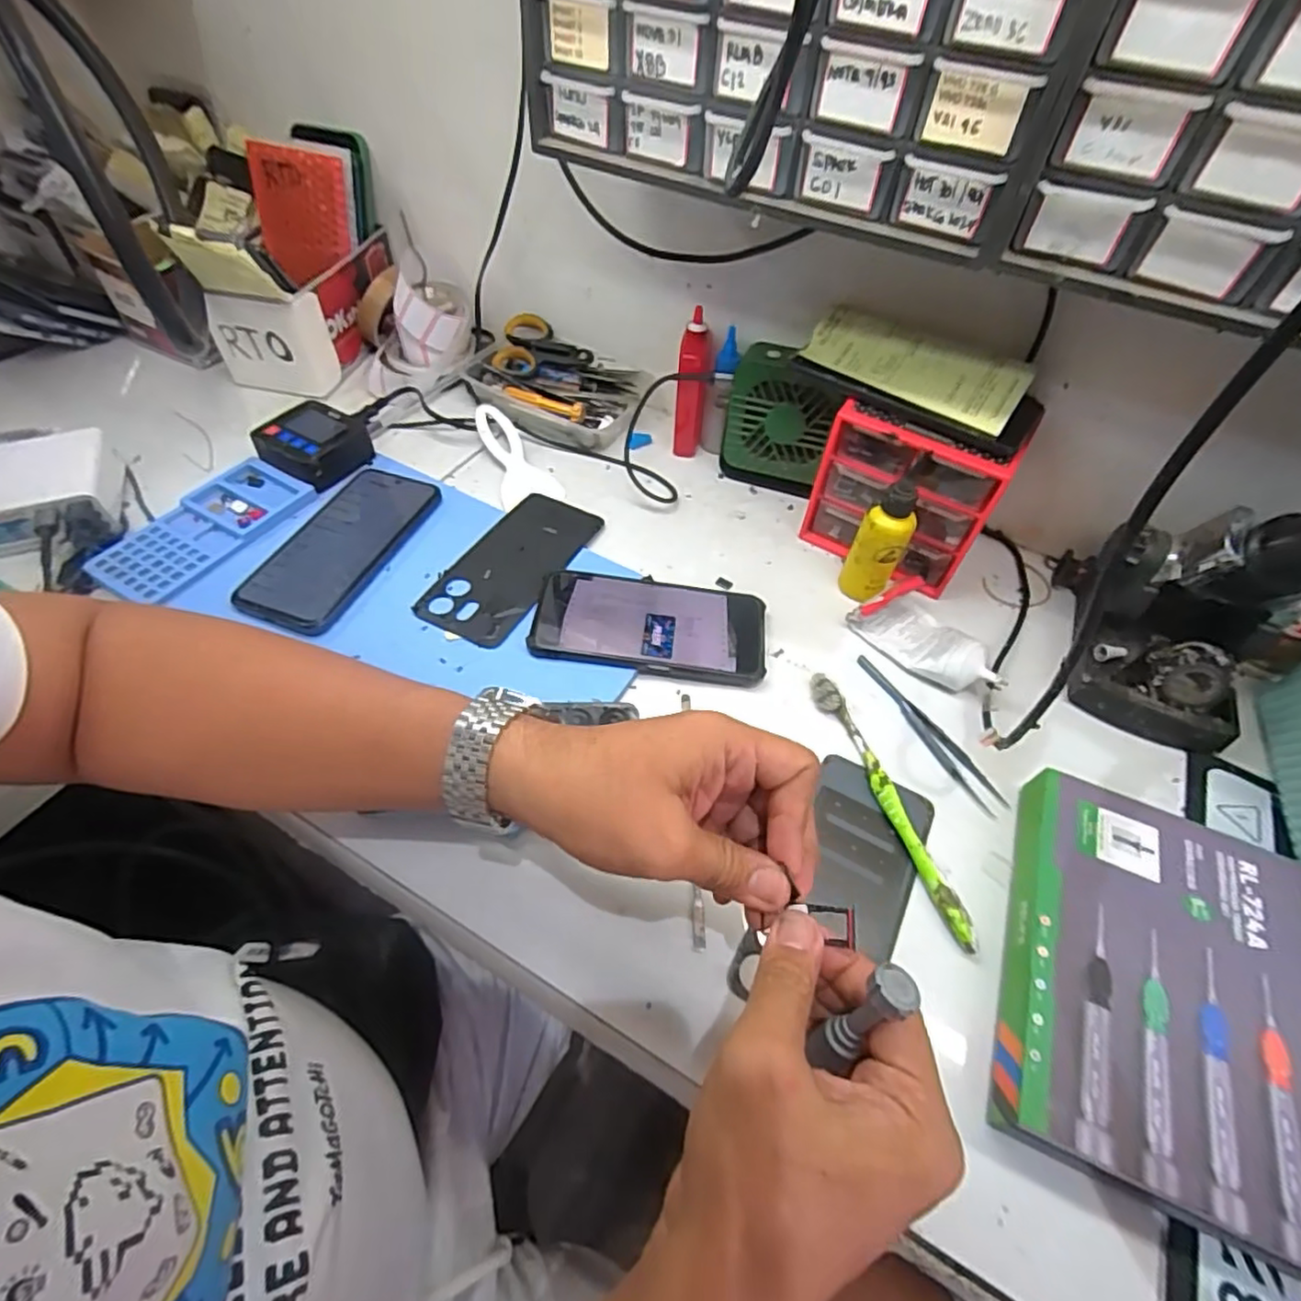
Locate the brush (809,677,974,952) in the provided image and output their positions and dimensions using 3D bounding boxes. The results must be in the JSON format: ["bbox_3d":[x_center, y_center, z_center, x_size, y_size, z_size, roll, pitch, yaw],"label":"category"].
[{"bbox_3d":[0.147,0.091,0.403,0.015,0.015,0.182,-14,55,-13],"label":"brush"}]

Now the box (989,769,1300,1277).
[{"bbox_3d":[0.271,0.175,0.336,0.161,0.036,0.193,21,55,12],"label":"box"}]

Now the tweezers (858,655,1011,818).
[{"bbox_3d":[0.189,0.053,0.440,0.021,0.007,0.130,-22,57,-18],"label":"tweezers"}]

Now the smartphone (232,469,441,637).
[{"bbox_3d":[-0.234,-0.081,0.492,0.079,0.011,0.163,16,54,8],"label":"smartphone"}]

